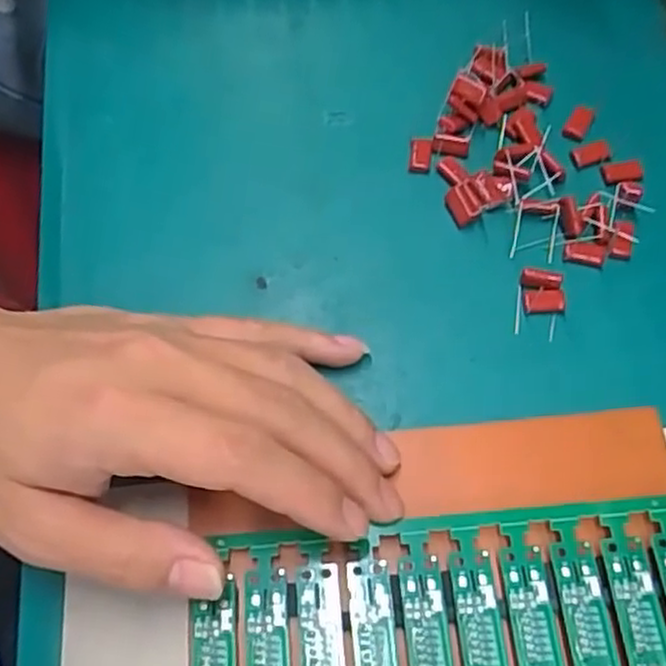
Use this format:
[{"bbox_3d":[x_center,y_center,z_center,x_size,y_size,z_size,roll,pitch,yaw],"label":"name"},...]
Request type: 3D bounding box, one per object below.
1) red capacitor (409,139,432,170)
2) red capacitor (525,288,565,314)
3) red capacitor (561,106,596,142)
[{"bbox_3d":[0.038,-0.079,0.329,0.009,0.005,0.015,8,64,7],"label":"red capacitor"},{"bbox_3d":[0.084,-0.013,0.295,0.016,0.005,0.010,3,64,4],"label":"red capacitor"},{"bbox_3d":[0.109,-0.094,0.329,0.010,0.004,0.019,27,68,15],"label":"red capacitor"}]

